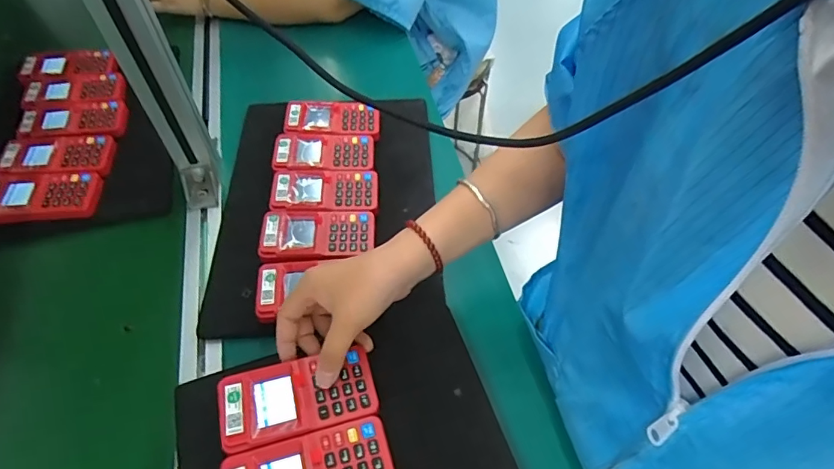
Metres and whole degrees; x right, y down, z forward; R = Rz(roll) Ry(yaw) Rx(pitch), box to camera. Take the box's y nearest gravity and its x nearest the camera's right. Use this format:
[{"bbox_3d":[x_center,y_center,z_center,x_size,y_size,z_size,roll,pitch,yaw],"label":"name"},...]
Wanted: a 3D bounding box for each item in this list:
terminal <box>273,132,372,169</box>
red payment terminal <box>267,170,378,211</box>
[{"bbox_3d":[-0.114,-0.102,0.596,0.121,0.016,0.064,0,57,-1],"label":"terminal"},{"bbox_3d":[-0.106,-0.051,0.562,0.121,0.016,0.060,-2,57,-3],"label":"red payment terminal"}]

